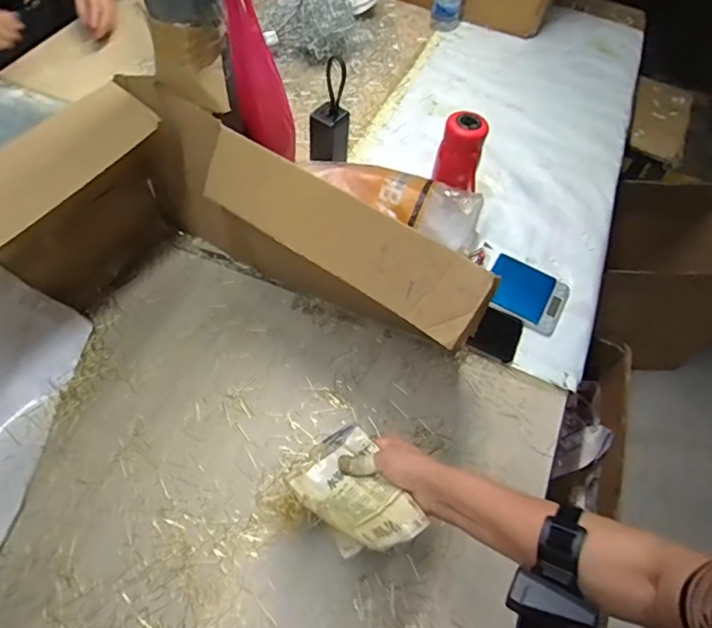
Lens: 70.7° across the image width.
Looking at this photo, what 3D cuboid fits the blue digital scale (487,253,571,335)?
[{"bbox_3d":[0.266,-0.032,0.790,0.119,0.016,0.108,27,58,13],"label":"blue digital scale"}]

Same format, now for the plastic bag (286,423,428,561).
[{"bbox_3d":[-0.002,0.163,0.518,0.109,0.048,0.167,-4,21,-33],"label":"plastic bag"}]

